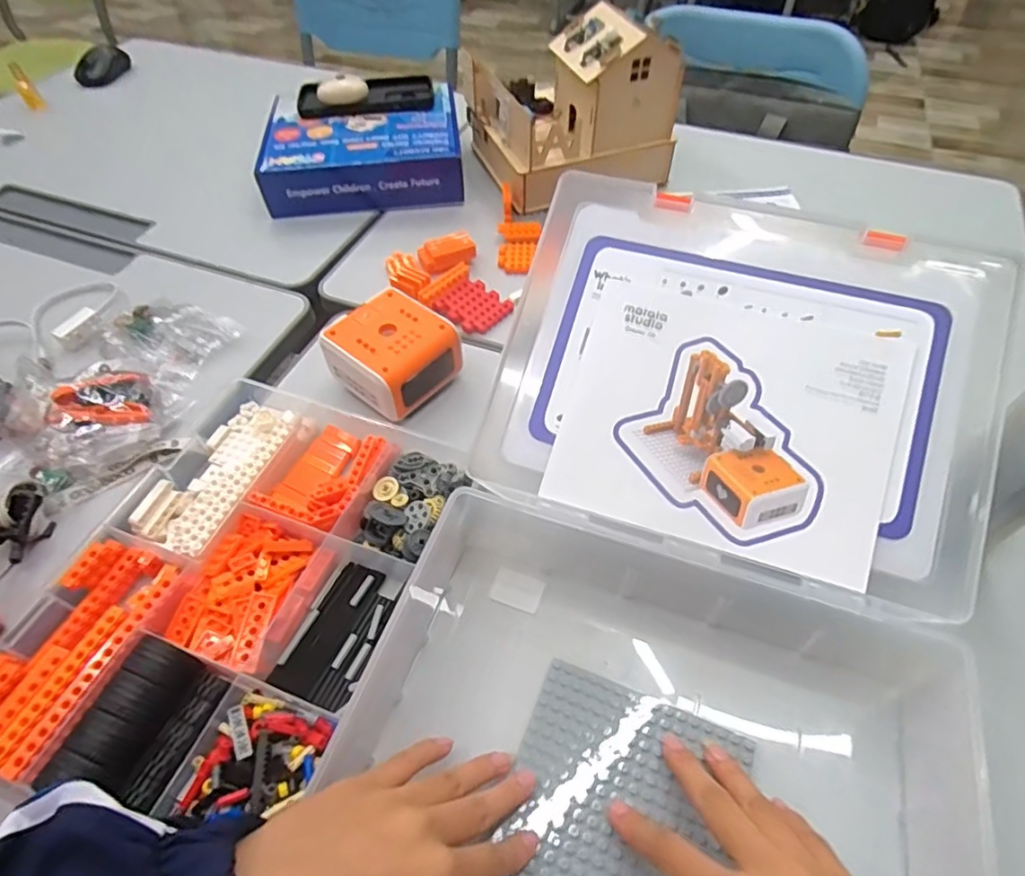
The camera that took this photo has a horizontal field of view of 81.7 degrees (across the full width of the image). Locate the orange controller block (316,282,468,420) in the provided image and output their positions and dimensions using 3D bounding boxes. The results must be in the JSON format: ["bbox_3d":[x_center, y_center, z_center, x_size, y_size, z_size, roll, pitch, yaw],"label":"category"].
[{"bbox_3d":[-0.103,-0.074,0.510,0.086,0.048,0.090,34,62,26],"label":"orange controller block"}]

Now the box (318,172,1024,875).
[{"bbox_3d":[0.110,0.070,0.347,0.314,0.170,0.447,15,55,15],"label":"box"}]

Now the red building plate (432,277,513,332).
[{"bbox_3d":[-0.037,-0.130,0.586,0.056,0.005,0.060,41,61,8],"label":"red building plate"}]

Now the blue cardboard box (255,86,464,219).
[{"bbox_3d":[-0.175,-0.339,0.715,0.225,0.069,0.158,-7,53,-2],"label":"blue cardboard box"}]

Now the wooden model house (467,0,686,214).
[{"bbox_3d":[0.066,-0.391,0.676,0.201,0.143,0.160,-17,54,-9],"label":"wooden model house"}]

